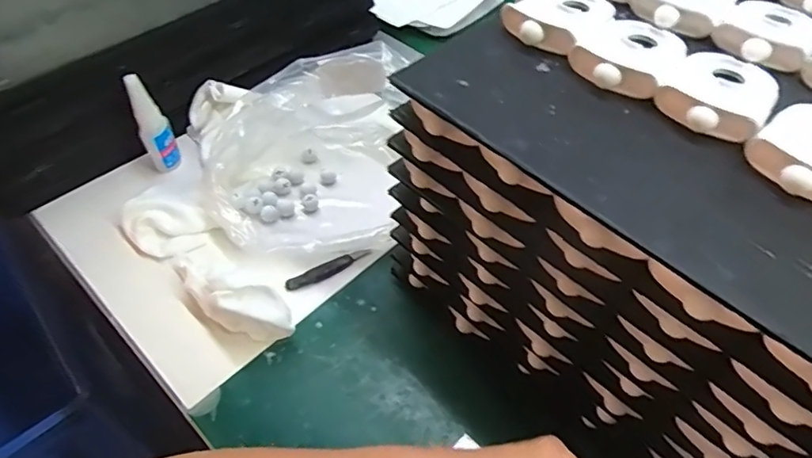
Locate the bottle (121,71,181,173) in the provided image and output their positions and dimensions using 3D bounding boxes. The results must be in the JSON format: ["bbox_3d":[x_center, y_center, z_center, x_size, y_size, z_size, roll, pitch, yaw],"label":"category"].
[{"bbox_3d":[-0.255,-0.104,0.542,0.021,0.107,0.034,-4,52,-6],"label":"bottle"}]

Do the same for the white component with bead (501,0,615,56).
[{"bbox_3d":[0.109,-0.148,0.369,0.058,0.022,0.085,33,57,22],"label":"white component with bead"}]

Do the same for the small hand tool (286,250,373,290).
[{"bbox_3d":[-0.072,0.037,0.506,0.083,0.014,0.012,-22,55,-18],"label":"small hand tool"}]

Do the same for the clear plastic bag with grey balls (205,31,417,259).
[{"bbox_3d":[-0.092,-0.078,0.540,0.179,0.102,0.206,11,51,7],"label":"clear plastic bag with grey balls"}]

